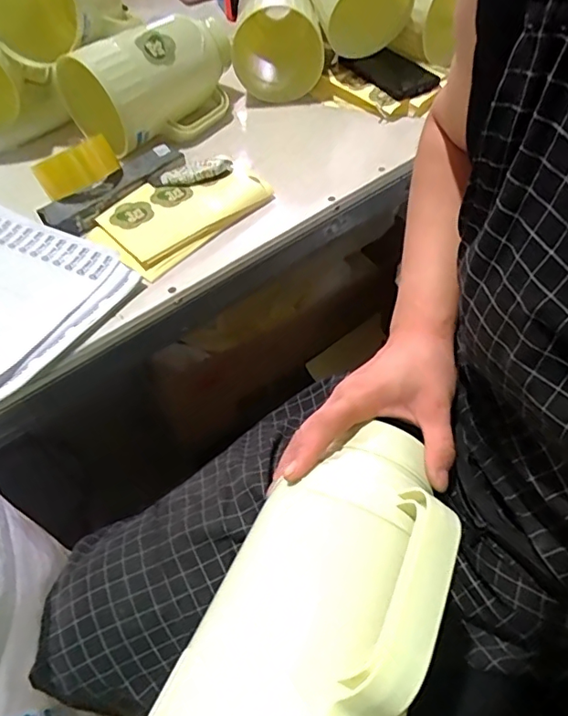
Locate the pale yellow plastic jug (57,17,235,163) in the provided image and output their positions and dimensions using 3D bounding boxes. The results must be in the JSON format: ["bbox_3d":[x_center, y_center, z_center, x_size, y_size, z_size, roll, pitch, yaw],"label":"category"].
[{"bbox_3d":[-0.190,-0.408,0.778,0.141,0.148,0.251,34,62,27],"label":"pale yellow plastic jug"}]

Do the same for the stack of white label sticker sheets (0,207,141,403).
[{"bbox_3d":[-0.341,-0.091,0.611,0.306,0.022,0.205,29,60,25],"label":"stack of white label sticker sheets"}]

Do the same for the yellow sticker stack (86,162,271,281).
[{"bbox_3d":[-0.137,-0.190,0.664,0.133,0.015,0.205,35,63,28],"label":"yellow sticker stack"}]

